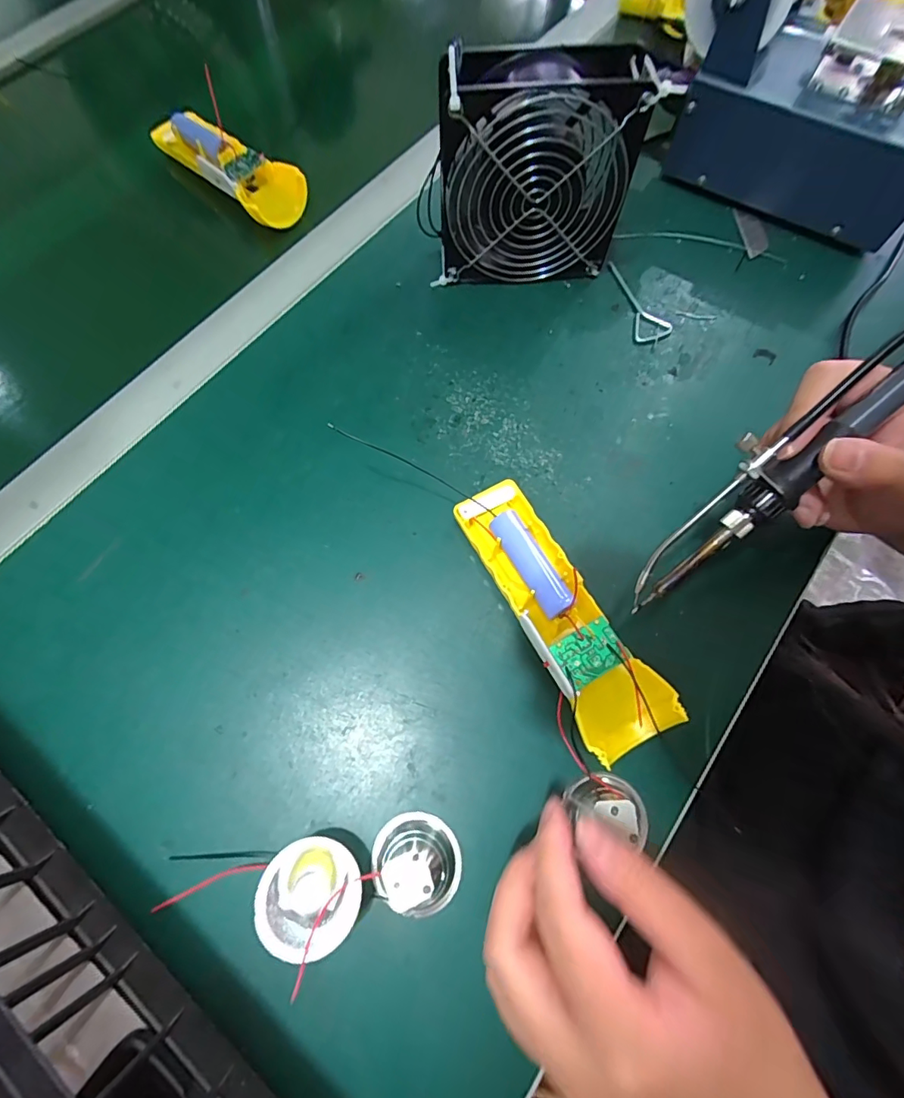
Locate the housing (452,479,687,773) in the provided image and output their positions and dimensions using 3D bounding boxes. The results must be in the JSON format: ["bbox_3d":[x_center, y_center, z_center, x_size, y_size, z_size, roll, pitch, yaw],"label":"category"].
[{"bbox_3d":[0.058,0.032,0.272,0.047,0.036,0.164,-28,73,-10],"label":"housing"}]

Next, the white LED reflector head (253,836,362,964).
[{"bbox_3d":[-0.066,0.161,0.224,0.045,0.020,0.045,8,56,-11],"label":"white LED reflector head"}]

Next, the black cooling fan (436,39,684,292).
[{"bbox_3d":[0.055,-0.245,0.323,0.127,0.124,0.043,-2,71,-1],"label":"black cooling fan"}]

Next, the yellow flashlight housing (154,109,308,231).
[{"bbox_3d":[-0.185,-0.322,0.402,0.159,0.026,0.050,43,75,13],"label":"yellow flashlight housing"}]

